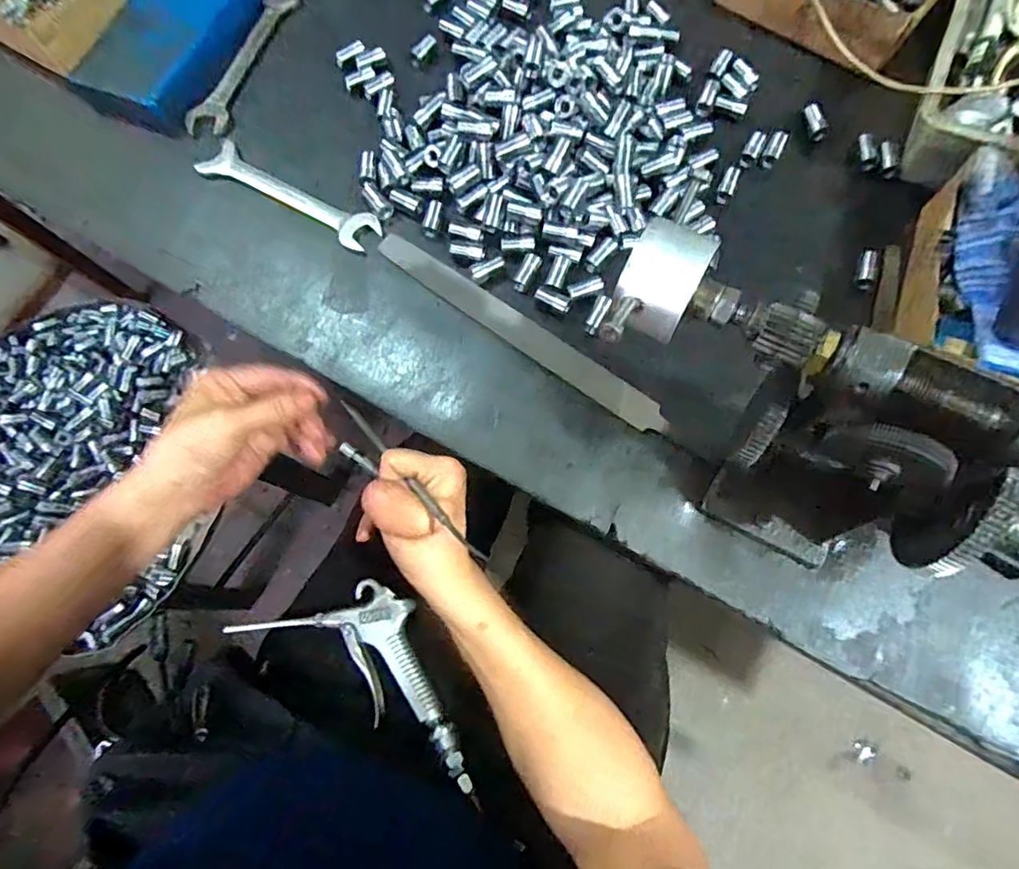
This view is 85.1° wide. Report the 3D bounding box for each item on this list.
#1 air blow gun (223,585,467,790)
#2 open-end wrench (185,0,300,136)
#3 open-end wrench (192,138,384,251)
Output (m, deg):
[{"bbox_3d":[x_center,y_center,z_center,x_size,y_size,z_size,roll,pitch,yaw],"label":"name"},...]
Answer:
[{"bbox_3d":[-0.115,0.178,0.453,0.242,0.038,0.096,28,77,10],"label":"air blow gun"},{"bbox_3d":[-0.232,-0.336,0.492,0.032,0.008,0.175,18,75,7],"label":"open-end wrench"},{"bbox_3d":[-0.178,-0.193,0.448,0.162,0.009,0.036,30,77,10],"label":"open-end wrench"}]

